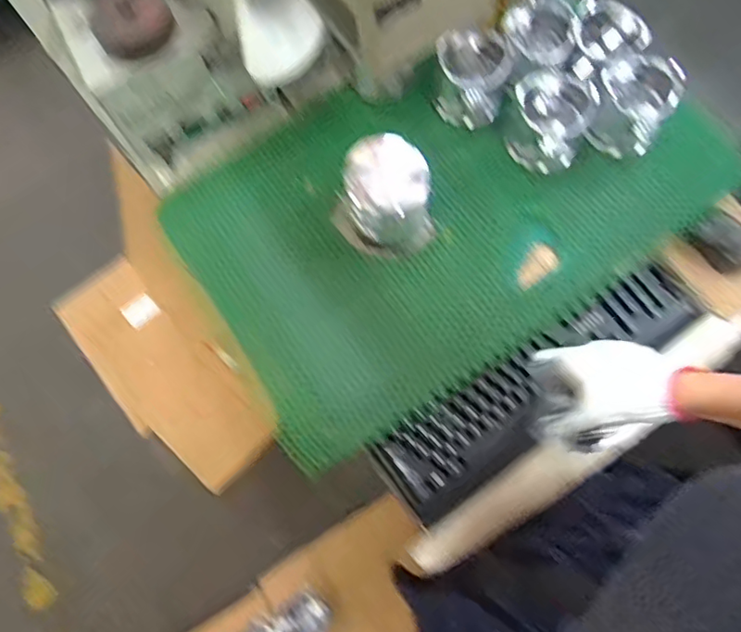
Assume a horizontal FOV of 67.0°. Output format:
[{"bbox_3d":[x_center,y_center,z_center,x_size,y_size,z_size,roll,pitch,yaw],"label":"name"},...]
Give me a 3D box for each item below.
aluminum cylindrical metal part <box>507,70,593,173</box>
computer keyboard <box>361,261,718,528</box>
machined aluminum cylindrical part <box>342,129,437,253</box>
[{"bbox_3d":[0.226,-0.245,0.715,0.091,0.108,0.091,-1,70,2],"label":"aluminum cylindrical metal part"},{"bbox_3d":[0.225,0.084,0.722,0.471,0.029,0.124,-33,72,-9],"label":"computer keyboard"},{"bbox_3d":[0.023,-0.139,0.658,0.099,0.113,0.091,-1,70,2],"label":"machined aluminum cylindrical part"}]

